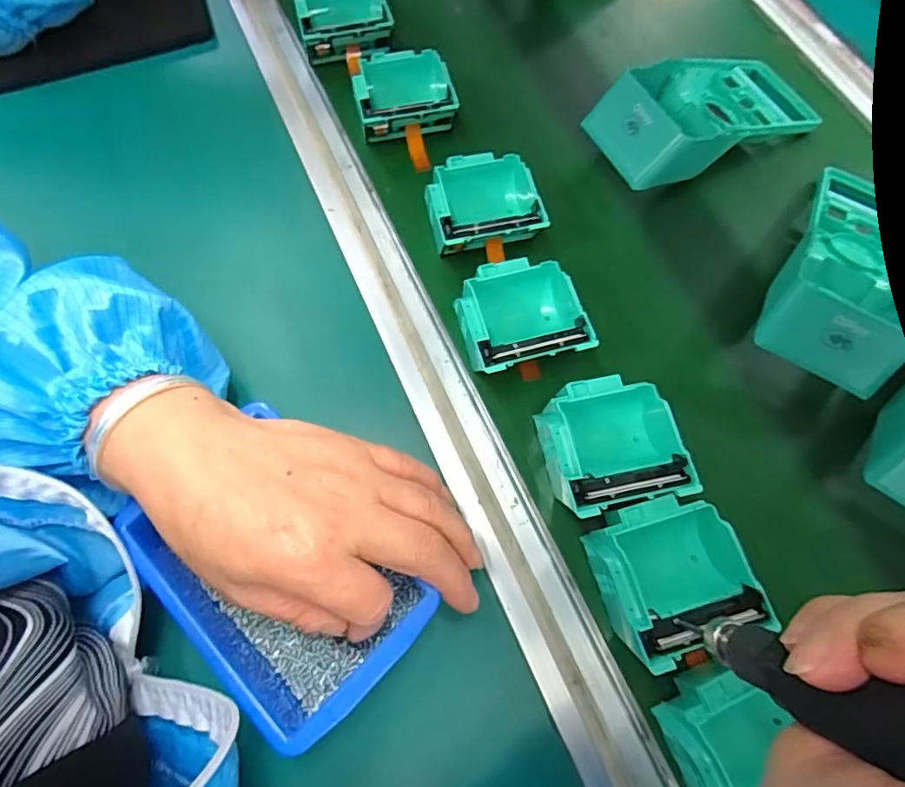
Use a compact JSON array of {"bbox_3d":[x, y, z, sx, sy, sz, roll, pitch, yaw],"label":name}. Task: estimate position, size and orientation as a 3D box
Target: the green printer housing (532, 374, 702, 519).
[{"bbox_3d":[0.095,0.032,0.325,0.082,0.039,0.079,-12,67,-3],"label":"green printer housing"}]

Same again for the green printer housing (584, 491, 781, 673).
[{"bbox_3d":[0.119,0.100,0.296,0.075,0.038,0.076,-19,68,-7],"label":"green printer housing"}]

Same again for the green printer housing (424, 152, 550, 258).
[{"bbox_3d":[0.020,-0.134,0.387,0.081,0.033,0.077,-12,67,-3],"label":"green printer housing"}]

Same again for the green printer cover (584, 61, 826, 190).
[{"bbox_3d":[0.198,-0.219,0.418,0.185,0.058,0.092,-28,69,-9],"label":"green printer cover"}]

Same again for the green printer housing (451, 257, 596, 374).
[{"bbox_3d":[0.044,-0.048,0.353,0.079,0.037,0.077,-13,67,-3],"label":"green printer housing"}]

